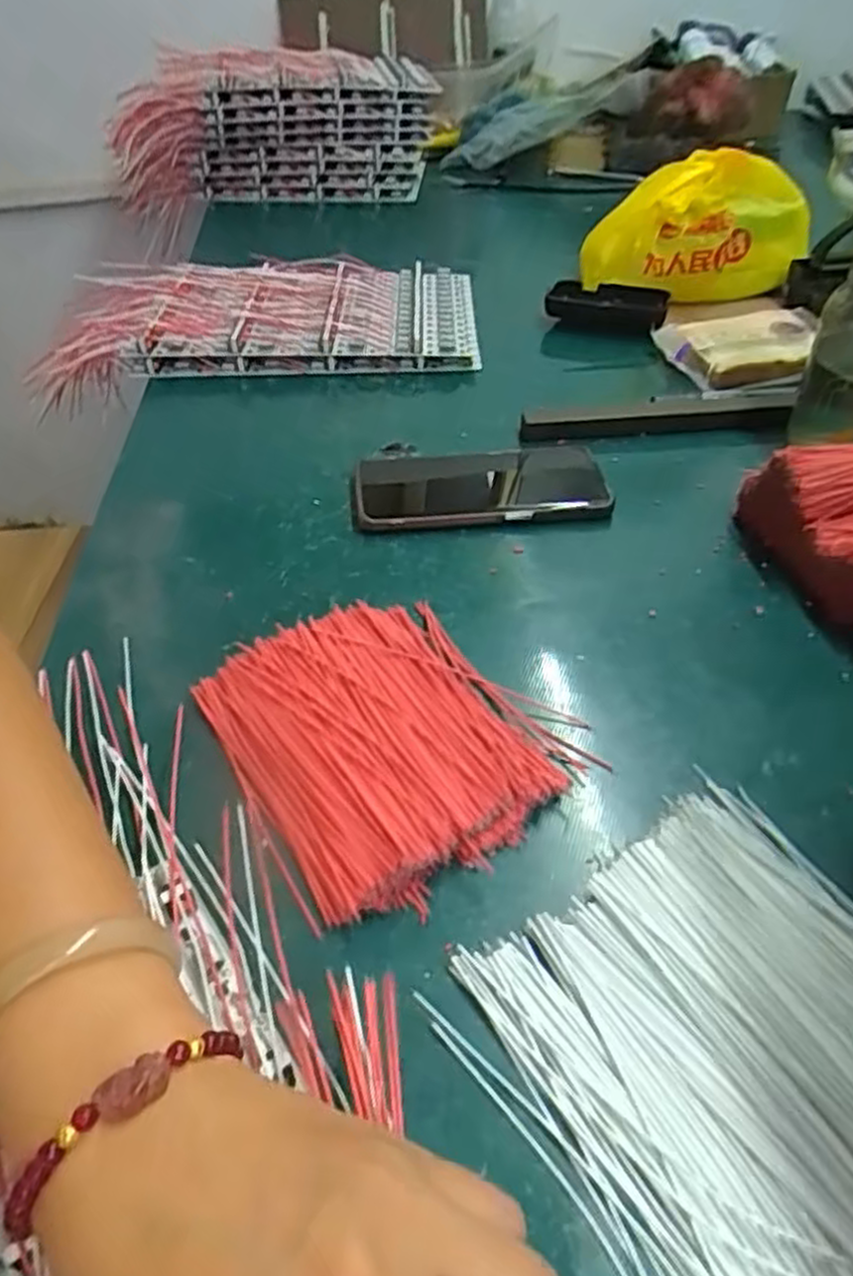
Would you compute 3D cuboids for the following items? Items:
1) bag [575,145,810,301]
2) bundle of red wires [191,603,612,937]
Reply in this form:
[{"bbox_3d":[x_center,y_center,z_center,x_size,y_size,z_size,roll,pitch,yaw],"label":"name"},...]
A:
[{"bbox_3d":[0.251,-0.383,0.722,0.175,0.113,0.092,-12,44,-7],"label":"bag"},{"bbox_3d":[-0.018,0.040,0.362,0.138,0.021,0.154,-24,48,-24],"label":"bundle of red wires"}]

